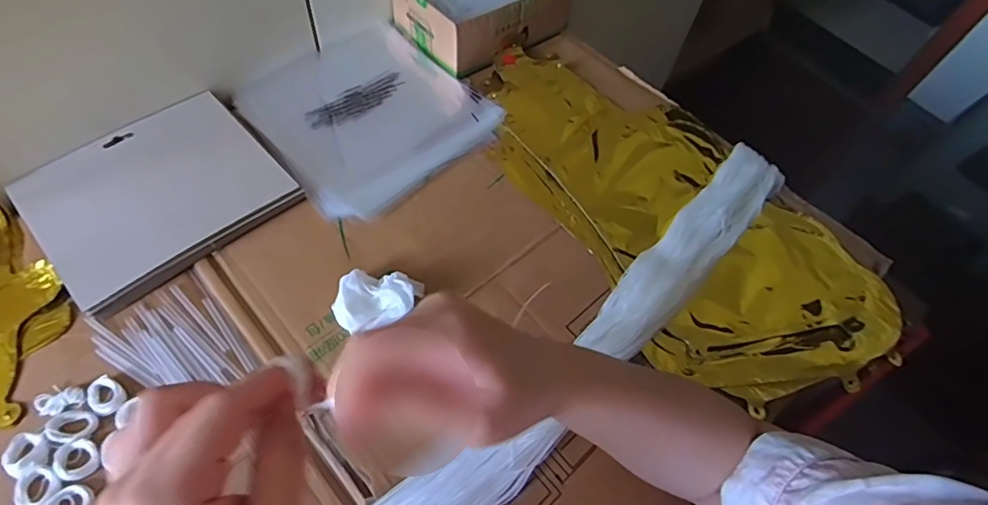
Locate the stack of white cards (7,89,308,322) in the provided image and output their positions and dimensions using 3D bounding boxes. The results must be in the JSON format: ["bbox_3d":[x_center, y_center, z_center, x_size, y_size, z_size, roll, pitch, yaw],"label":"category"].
[{"bbox_3d":[-0.302,-0.056,0.481,0.194,0.024,0.163,-38,67,-25],"label":"stack of white cards"}]

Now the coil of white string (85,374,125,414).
[{"bbox_3d":[-0.285,0.104,0.387,0.022,0.004,0.029,-37,67,-25],"label":"coil of white string"}]

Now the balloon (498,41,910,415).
[{"bbox_3d":[0.180,-0.059,0.552,0.264,0.039,0.477,-27,63,-20],"label":"balloon"}]

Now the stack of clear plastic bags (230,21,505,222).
[{"bbox_3d":[-0.137,-0.151,0.571,0.231,0.015,0.217,41,62,20],"label":"stack of clear plastic bags"}]

